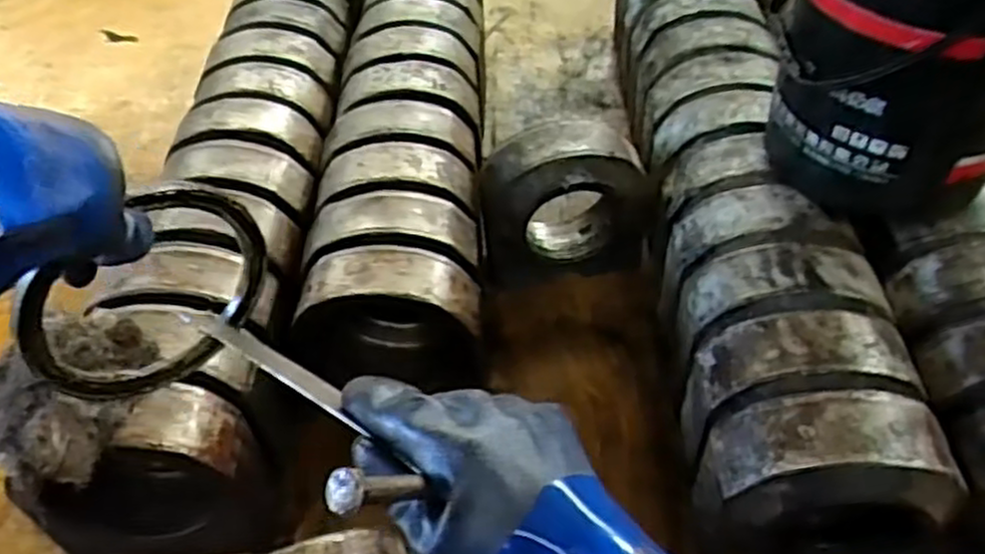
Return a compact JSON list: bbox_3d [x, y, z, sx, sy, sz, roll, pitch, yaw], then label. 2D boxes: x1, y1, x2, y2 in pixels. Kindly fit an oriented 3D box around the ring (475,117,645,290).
[{"bbox_3d":[0.108,-0.085,1.100,0.240,0.259,0.109,-4,47,0],"label":"ring"}]

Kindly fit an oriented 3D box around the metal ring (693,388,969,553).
[{"bbox_3d":[0.329,0.206,0.765,0.216,0.184,0.133,-9,47,-5],"label":"metal ring"}]

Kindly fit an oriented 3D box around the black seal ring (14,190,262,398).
[{"bbox_3d":[-0.216,0.015,0.491,0.155,0.154,0.020,-36,55,-27],"label":"black seal ring"}]

